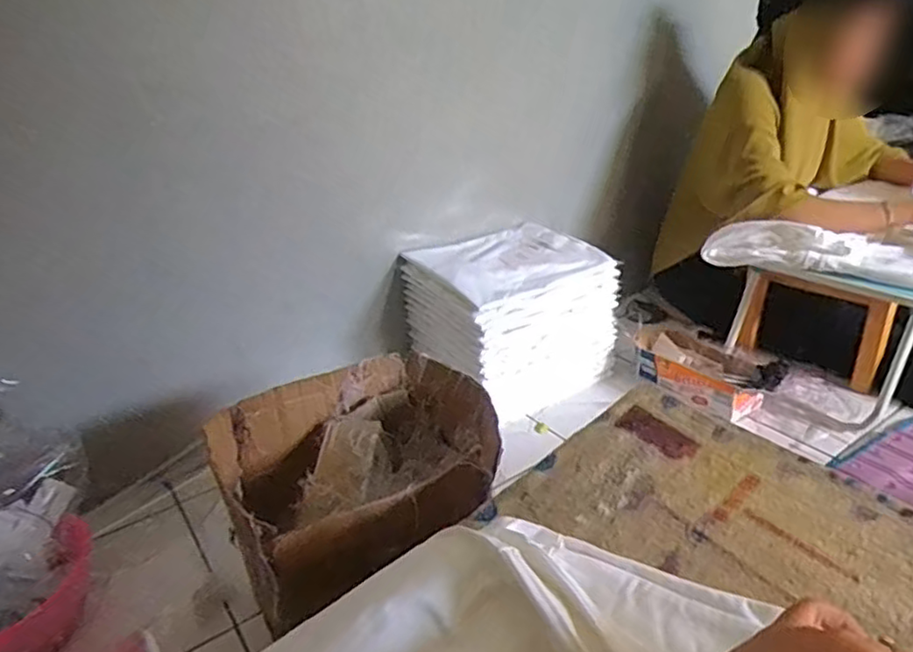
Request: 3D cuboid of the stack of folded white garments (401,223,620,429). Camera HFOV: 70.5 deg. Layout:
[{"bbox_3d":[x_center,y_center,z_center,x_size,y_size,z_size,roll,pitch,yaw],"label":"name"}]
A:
[{"bbox_3d":[0.110,-0.012,1.347,0.350,0.285,0.272,-21,31,-30],"label":"stack of folded white garments"}]

